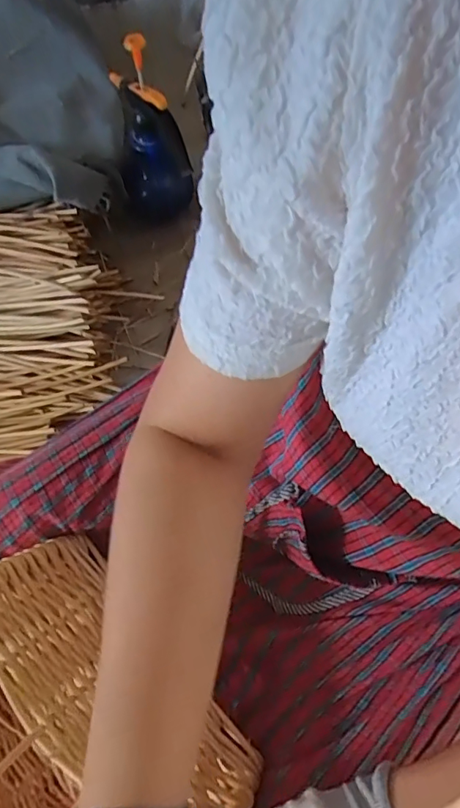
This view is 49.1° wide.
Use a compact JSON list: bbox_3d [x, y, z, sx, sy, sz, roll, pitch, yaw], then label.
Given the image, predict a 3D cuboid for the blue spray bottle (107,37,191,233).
[{"bbox_3d":[-0.139,-0.473,0.889,0.126,0.304,0.108,-11,50,-5],"label":"blue spray bottle"}]

